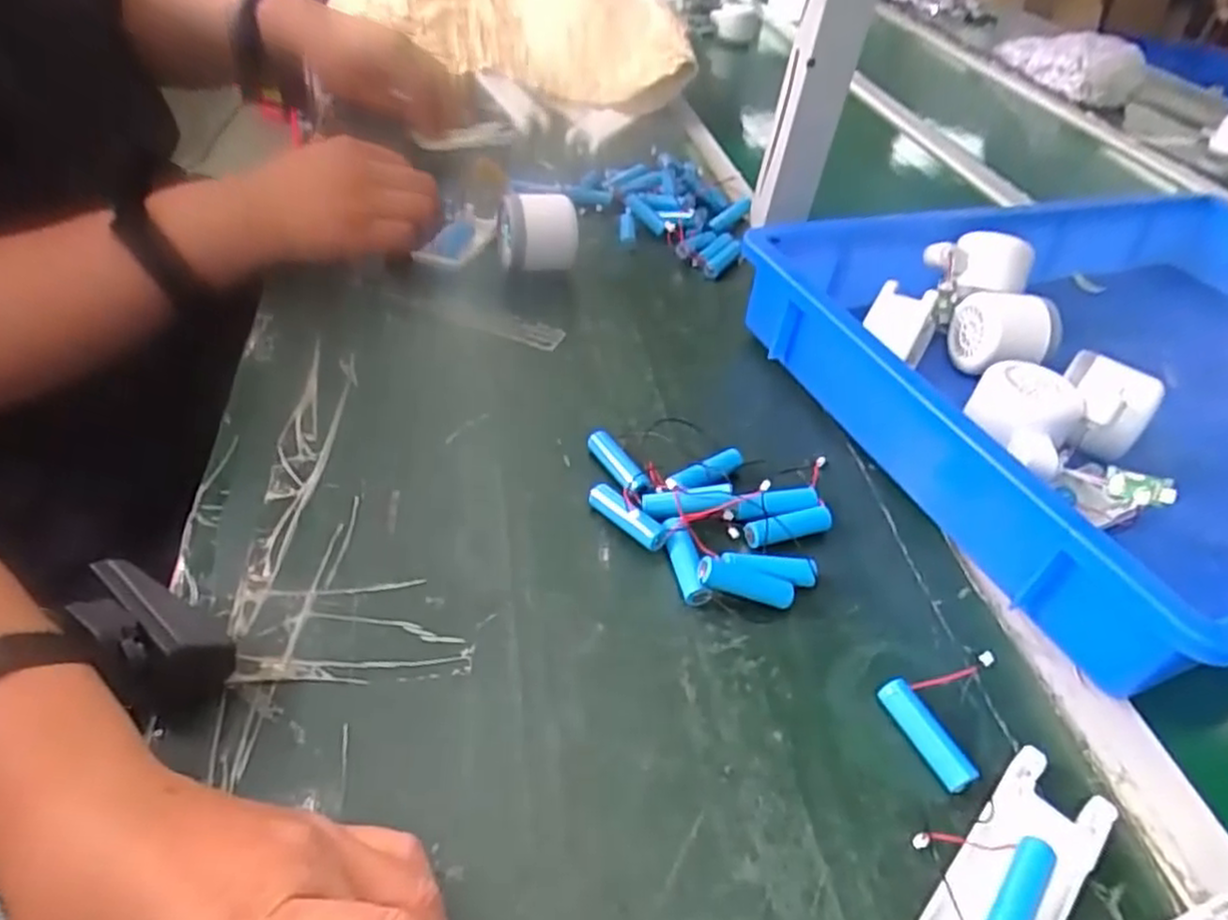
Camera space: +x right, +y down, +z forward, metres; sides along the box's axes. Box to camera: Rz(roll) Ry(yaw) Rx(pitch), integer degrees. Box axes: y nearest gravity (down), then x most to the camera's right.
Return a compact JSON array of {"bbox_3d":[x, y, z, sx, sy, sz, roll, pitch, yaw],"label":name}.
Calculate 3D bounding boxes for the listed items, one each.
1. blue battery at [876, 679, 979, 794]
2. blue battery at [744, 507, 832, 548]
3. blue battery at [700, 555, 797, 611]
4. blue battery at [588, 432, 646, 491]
[{"bbox_3d":[0.137,0.122,0.323,0.015,0.015,0.049,-14,46,-22],"label":"blue battery"},{"bbox_3d":[0.097,0.038,0.409,0.052,0.014,0.014,-9,45,-18],"label":"blue battery"},{"bbox_3d":[0.066,0.061,0.367,0.053,0.011,0.014,19,41,-12],"label":"blue battery"},{"bbox_3d":[0.002,0.001,0.430,0.014,0.014,0.046,-24,51,-31],"label":"blue battery"}]

